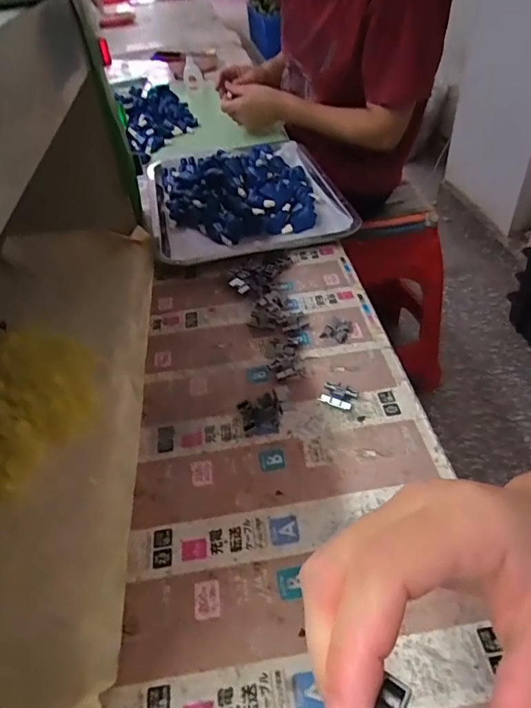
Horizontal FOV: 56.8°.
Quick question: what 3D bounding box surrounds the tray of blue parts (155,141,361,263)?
[{"bbox_3d":[-0.034,-0.227,0.686,0.238,0.040,0.307,-10,43,-5],"label":"tray of blue parts"}]

